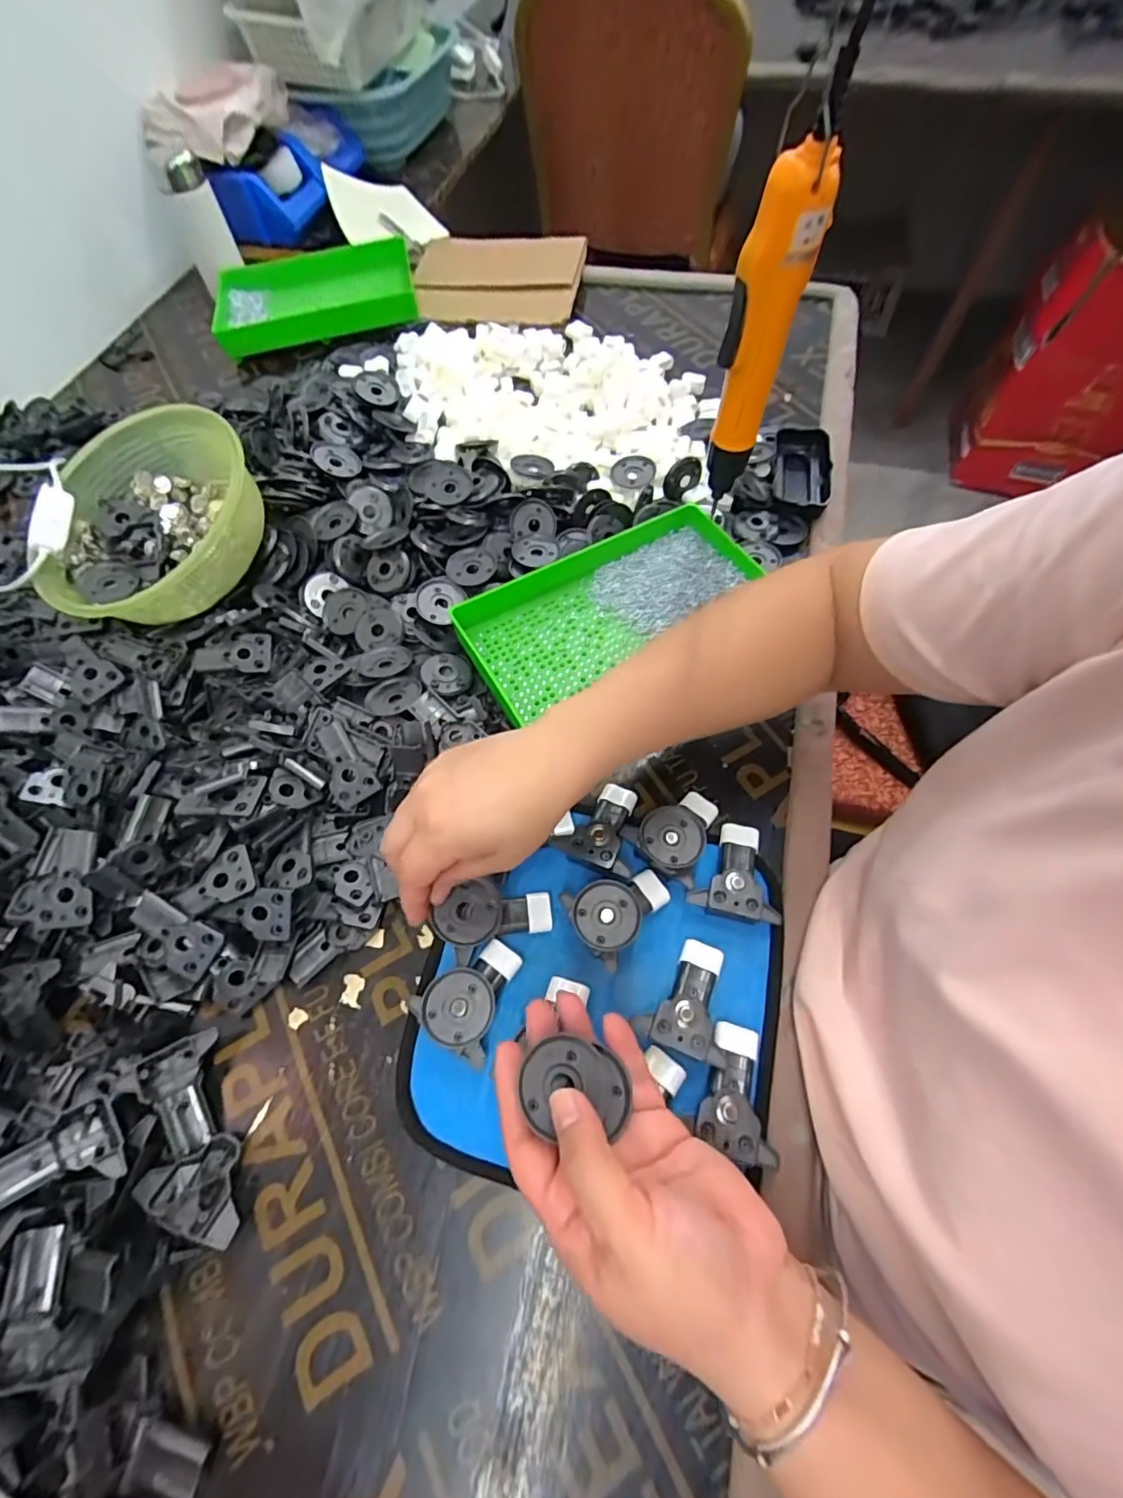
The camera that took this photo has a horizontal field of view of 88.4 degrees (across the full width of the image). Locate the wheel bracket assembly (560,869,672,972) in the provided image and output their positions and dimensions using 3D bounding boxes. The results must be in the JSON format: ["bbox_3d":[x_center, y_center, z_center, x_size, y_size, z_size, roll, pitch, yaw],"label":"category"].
[{"bbox_3d":[0.039,0.109,0.371,0.065,0.024,0.051,-14,66,-7],"label":"wheel bracket assembly"}]

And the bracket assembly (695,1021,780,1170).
[{"bbox_3d":[0.099,0.190,0.324,0.043,0.018,0.067,10,50,4],"label":"bracket assembly"}]

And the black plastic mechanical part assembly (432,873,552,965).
[{"bbox_3d":[-0.042,0.106,0.366,0.075,0.028,0.037,-10,66,-26],"label":"black plastic mechanical part assembly"}]

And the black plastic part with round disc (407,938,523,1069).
[{"bbox_3d":[-0.056,0.148,0.355,0.053,0.024,0.064,29,68,12],"label":"black plastic part with round disc"}]

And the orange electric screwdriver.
[{"bbox_3d":[0.125,-0.257,0.367,0.038,0.212,0.036,30,67,16],"label":"orange electric screwdriver"}]

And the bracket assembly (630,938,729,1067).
[{"bbox_3d":[0.079,0.149,0.351,0.051,0.023,0.064,18,66,7],"label":"bracket assembly"}]

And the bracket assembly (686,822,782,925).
[{"bbox_3d":[0.115,0.081,0.384,0.055,0.023,0.067,10,66,4],"label":"bracket assembly"}]

